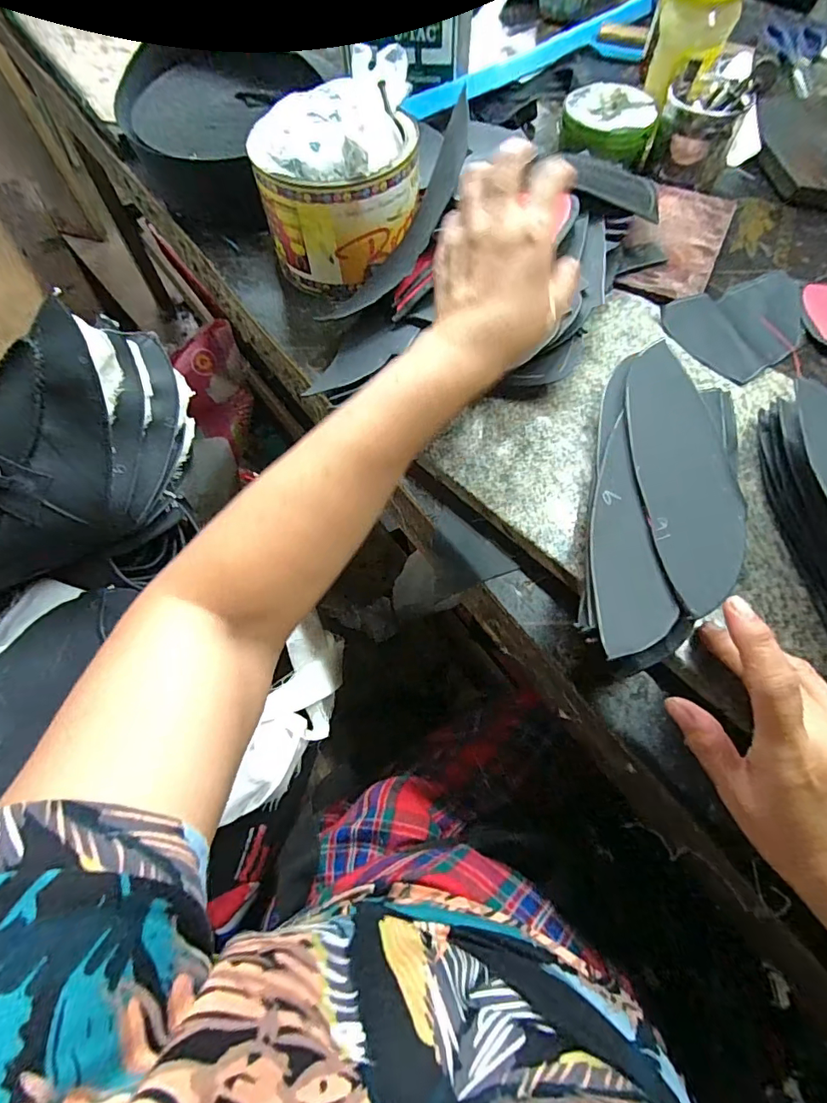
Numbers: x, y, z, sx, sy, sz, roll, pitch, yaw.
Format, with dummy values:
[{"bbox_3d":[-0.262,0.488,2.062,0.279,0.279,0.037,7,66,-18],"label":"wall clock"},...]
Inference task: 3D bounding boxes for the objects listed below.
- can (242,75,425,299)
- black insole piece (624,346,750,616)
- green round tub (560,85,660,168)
[{"bbox_3d":[-0.067,-0.334,0.445,0.142,0.113,0.118,-12,66,-3],"label":"can"},{"bbox_3d":[0.186,-0.060,0.324,0.062,0.020,0.211,1,66,3],"label":"black insole piece"},{"bbox_3d":[0.221,-0.485,0.559,0.090,0.056,0.092,-1,66,2],"label":"green round tub"}]

